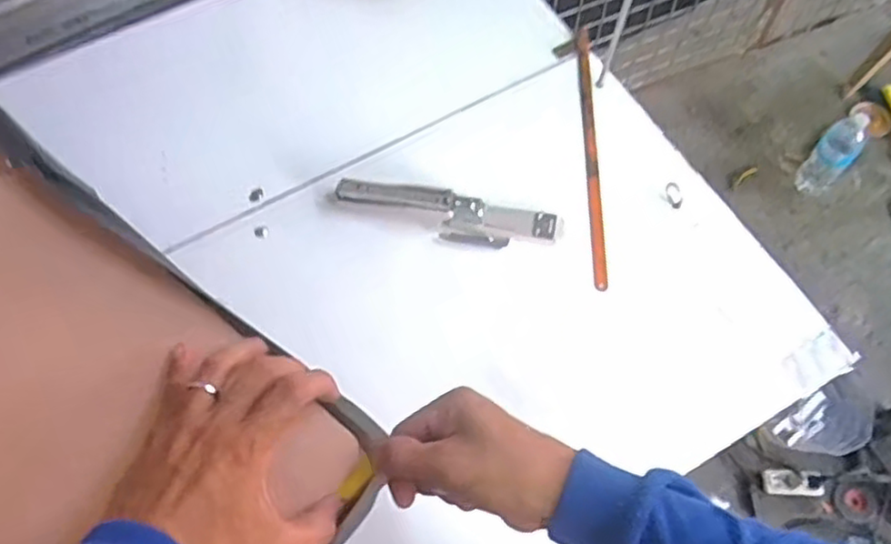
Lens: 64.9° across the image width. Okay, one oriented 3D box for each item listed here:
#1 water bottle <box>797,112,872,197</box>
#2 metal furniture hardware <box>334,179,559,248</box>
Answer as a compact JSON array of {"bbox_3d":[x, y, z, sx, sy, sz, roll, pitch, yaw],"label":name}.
[{"bbox_3d":[0.870,-0.266,1.563,0.073,0.248,0.084,-37,70,-13],"label":"water bottle"},{"bbox_3d":[0.001,-0.052,0.652,0.203,0.031,0.039,8,67,6],"label":"metal furniture hardware"}]

